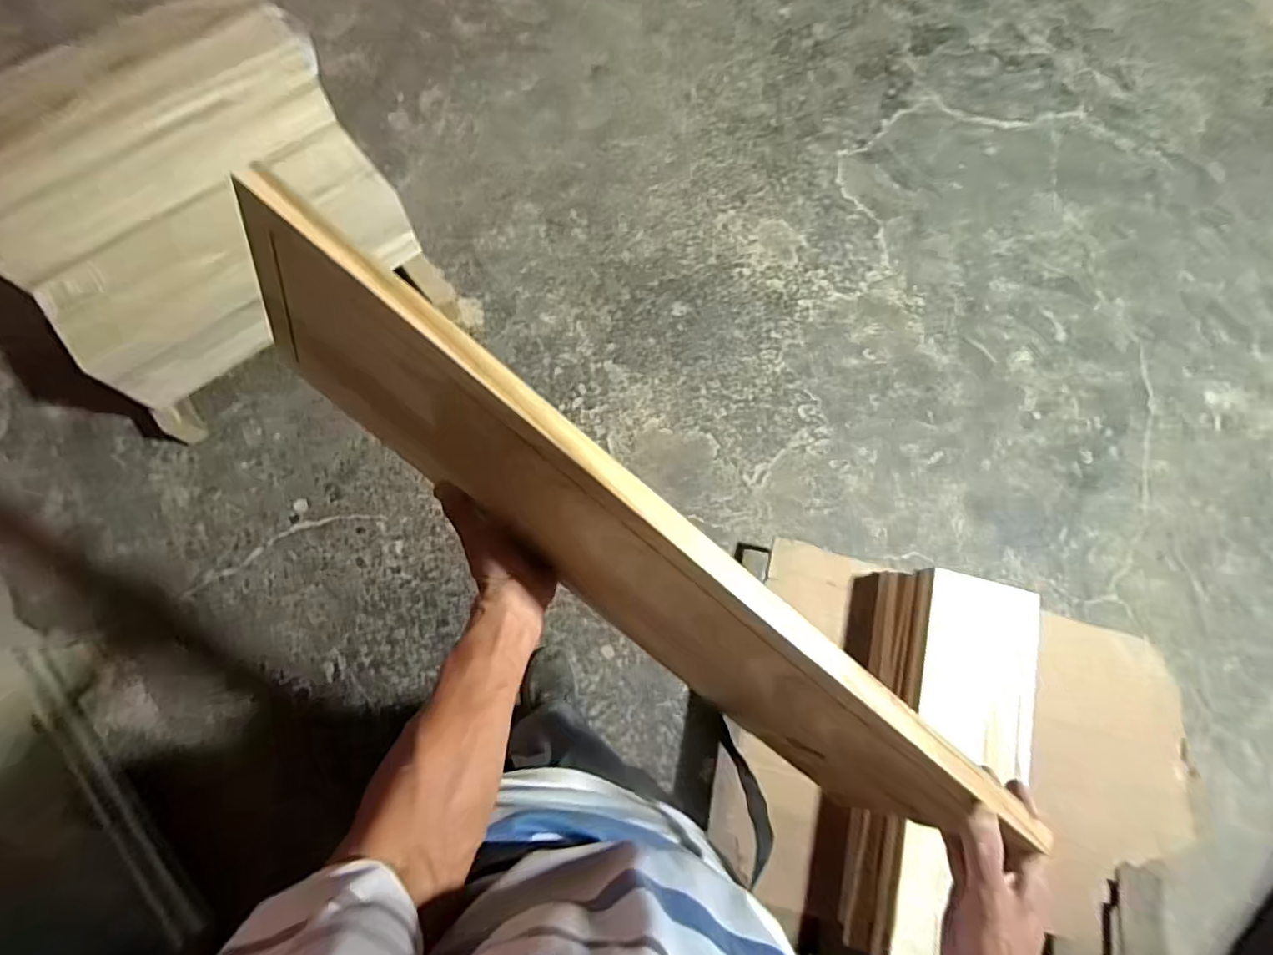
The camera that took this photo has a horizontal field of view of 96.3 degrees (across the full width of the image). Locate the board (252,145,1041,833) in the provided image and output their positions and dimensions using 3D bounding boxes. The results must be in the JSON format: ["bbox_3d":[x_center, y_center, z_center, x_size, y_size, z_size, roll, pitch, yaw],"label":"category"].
[{"bbox_3d":[-0.018,0.065,0.445,0.645,0.215,0.019,42,57,-9],"label":"board"}]

